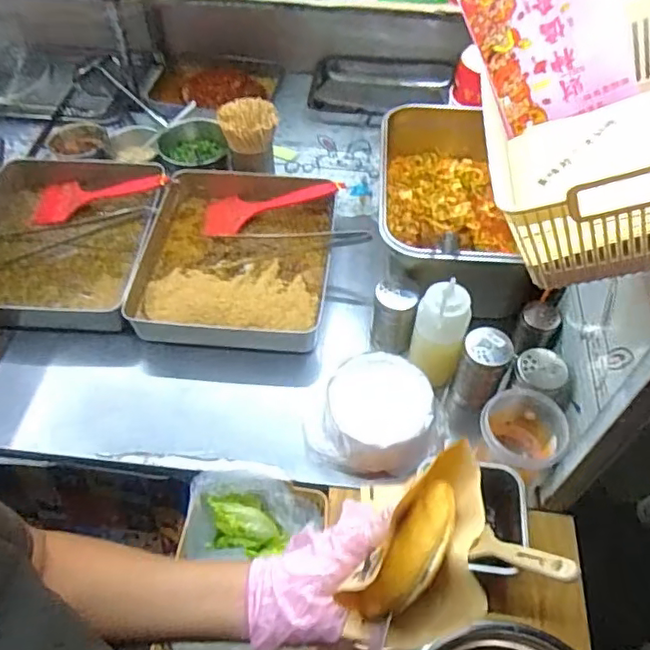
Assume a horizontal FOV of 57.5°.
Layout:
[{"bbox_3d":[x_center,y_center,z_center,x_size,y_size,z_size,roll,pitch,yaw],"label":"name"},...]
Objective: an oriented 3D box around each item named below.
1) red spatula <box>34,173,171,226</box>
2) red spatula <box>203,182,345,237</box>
[{"bbox_3d":[-0.382,-0.224,1.007,0.242,0.019,0.085,-9,53,14],"label":"red spatula"},{"bbox_3d":[-0.089,-0.201,1.000,0.239,0.020,0.079,-12,54,10],"label":"red spatula"}]

